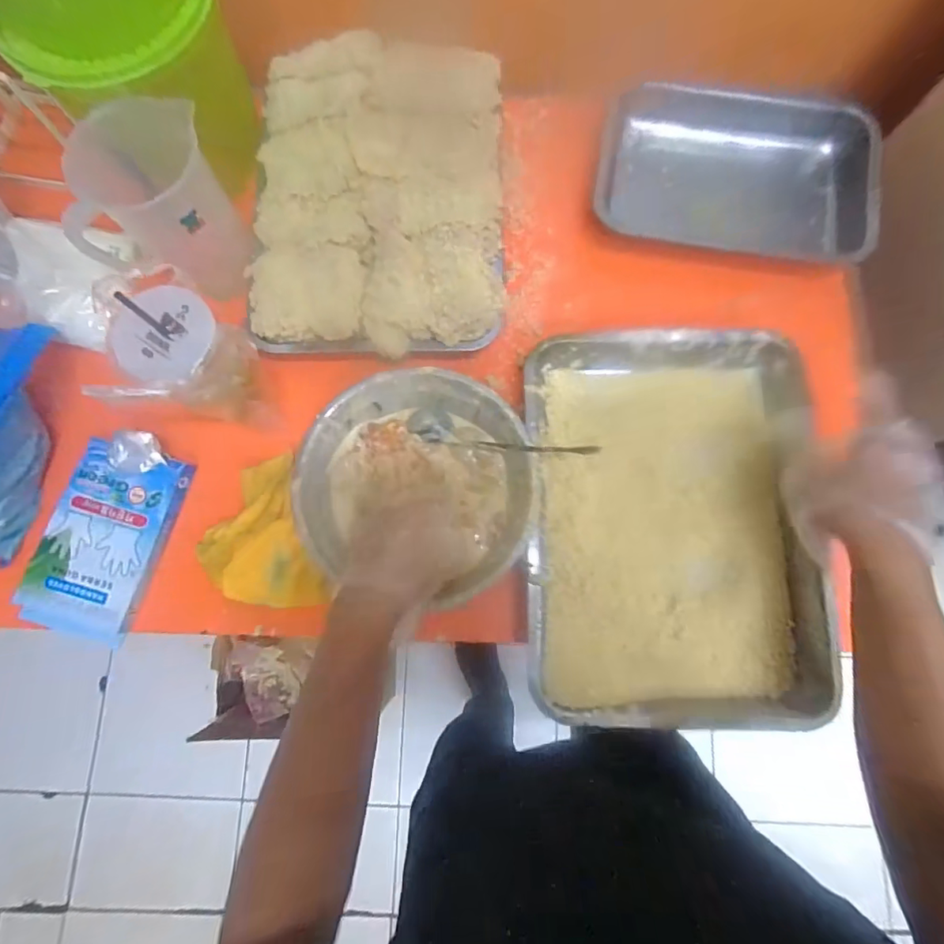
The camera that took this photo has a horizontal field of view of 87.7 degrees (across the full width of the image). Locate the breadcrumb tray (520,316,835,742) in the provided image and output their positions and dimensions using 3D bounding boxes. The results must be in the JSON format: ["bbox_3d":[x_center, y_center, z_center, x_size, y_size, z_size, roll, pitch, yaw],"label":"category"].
[{"bbox_3d":[0.200,0.046,0.499,0.284,0.057,0.387,4,76,1],"label":"breadcrumb tray"}]

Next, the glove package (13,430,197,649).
[{"bbox_3d":[-0.394,0.066,0.525,0.117,0.046,0.217,15,76,4],"label":"glove package"}]

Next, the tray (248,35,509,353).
[{"bbox_3d":[-0.105,-0.308,0.541,0.281,0.076,0.350,0,76,0],"label":"tray"}]

